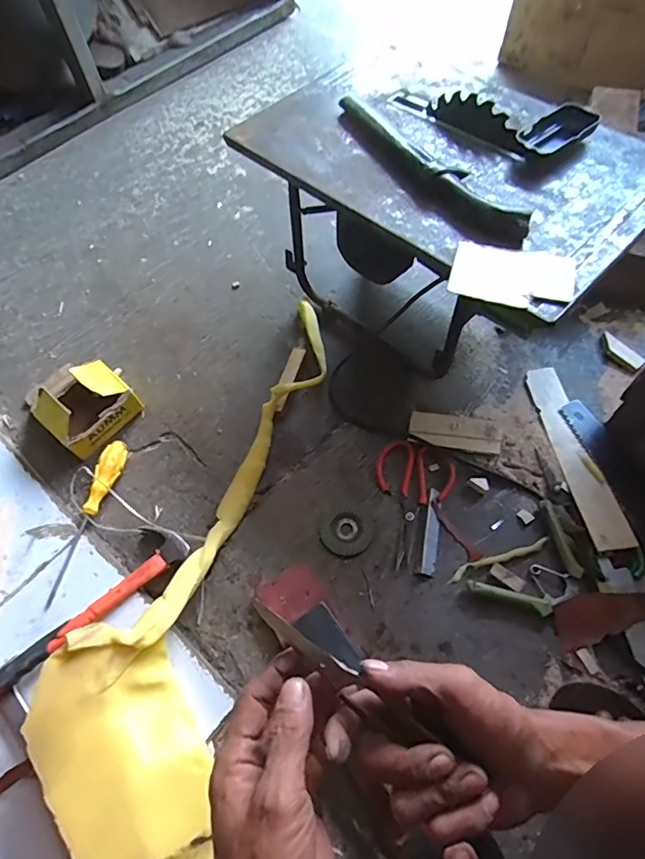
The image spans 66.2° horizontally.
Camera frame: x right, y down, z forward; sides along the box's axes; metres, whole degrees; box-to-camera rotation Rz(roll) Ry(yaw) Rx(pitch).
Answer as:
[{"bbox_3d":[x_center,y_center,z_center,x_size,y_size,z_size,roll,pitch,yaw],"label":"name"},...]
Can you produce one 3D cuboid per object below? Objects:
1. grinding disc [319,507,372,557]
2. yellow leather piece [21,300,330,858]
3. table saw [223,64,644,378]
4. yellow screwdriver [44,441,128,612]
[{"bbox_3d":[0.031,0.132,0.640,0.061,0.004,0.062,-1,61,2],"label":"grinding disc"},{"bbox_3d":[-0.141,0.130,0.608,0.237,0.063,0.772,6,61,6],"label":"yellow leather piece"},{"bbox_3d":[0.163,-0.283,0.702,0.337,0.254,0.474,-39,66,-18],"label":"table saw"},{"bbox_3d":[-0.309,0.115,0.650,0.028,0.021,0.225,8,62,7],"label":"yellow screwdriver"}]

